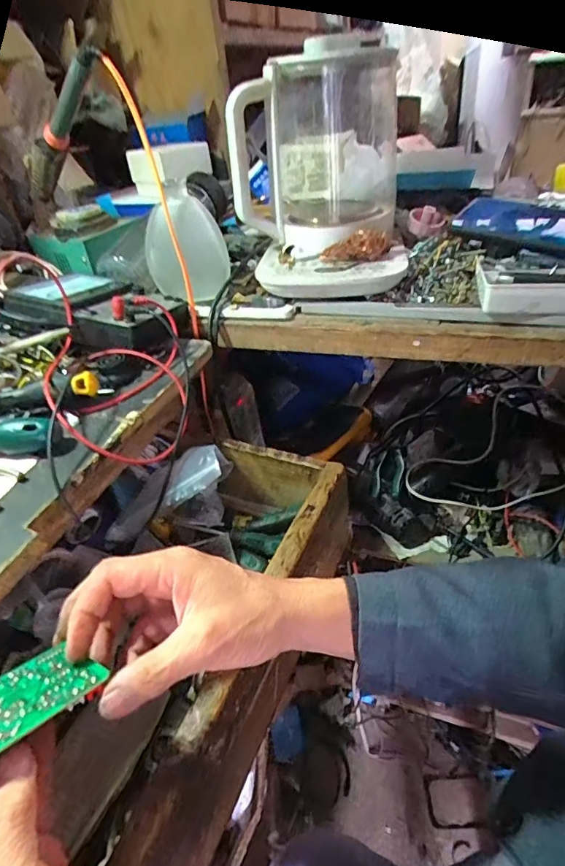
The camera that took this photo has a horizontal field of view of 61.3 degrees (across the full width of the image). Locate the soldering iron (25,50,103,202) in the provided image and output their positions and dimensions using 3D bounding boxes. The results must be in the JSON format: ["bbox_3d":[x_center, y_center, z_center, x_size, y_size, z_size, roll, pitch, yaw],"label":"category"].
[{"bbox_3d":[-0.250,-0.339,0.530,0.212,0.030,0.022,-28,18,46],"label":"soldering iron"}]

